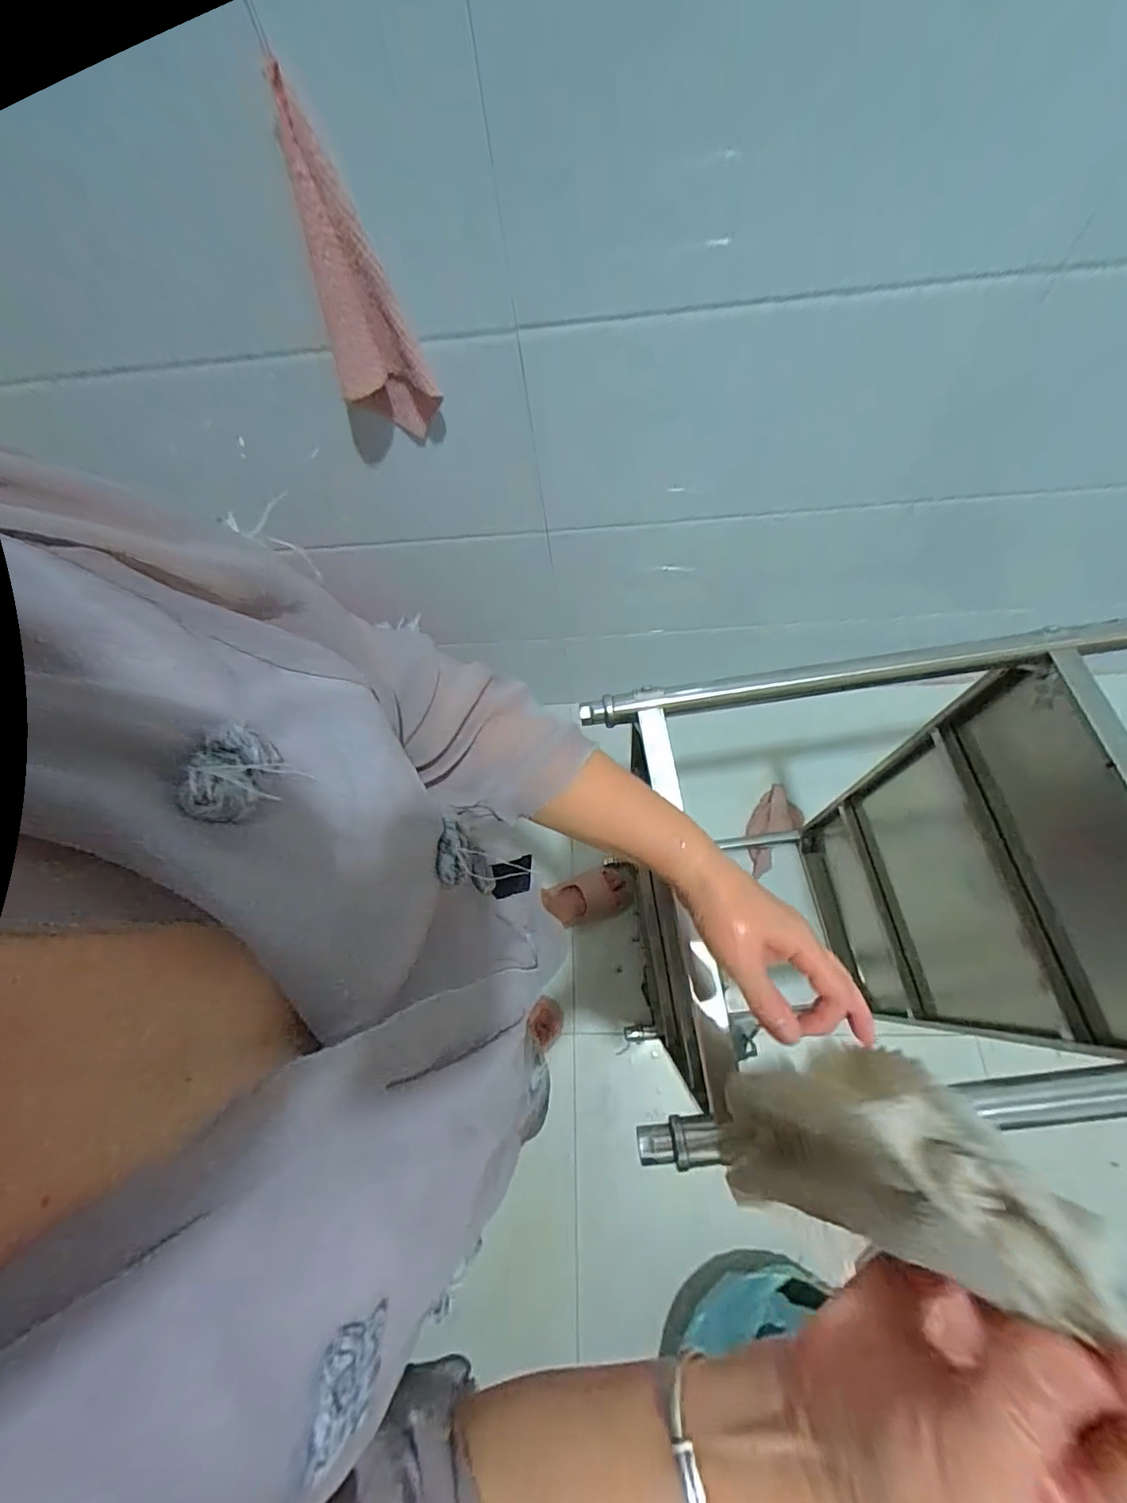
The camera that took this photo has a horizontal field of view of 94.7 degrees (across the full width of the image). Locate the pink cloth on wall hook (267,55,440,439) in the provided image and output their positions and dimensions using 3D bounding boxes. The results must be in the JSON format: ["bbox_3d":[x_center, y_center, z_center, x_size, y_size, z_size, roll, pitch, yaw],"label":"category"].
[{"bbox_3d":[-0.208,-0.464,0.542,0.101,0.266,0.056,35,72,17],"label":"pink cloth on wall hook"}]

